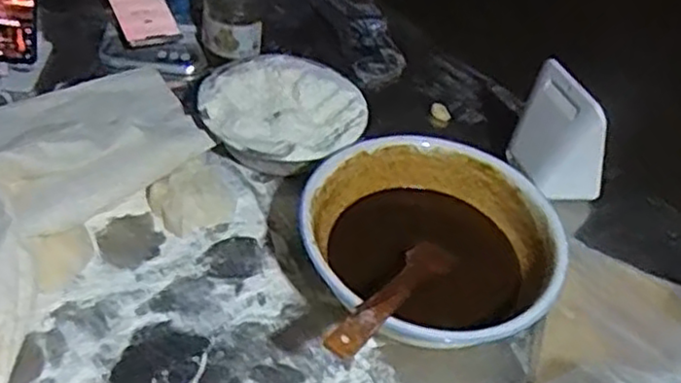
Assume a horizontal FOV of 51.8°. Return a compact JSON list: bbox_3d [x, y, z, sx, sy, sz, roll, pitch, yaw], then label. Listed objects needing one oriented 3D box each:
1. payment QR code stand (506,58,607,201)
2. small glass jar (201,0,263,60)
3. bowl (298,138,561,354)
[{"bbox_3d":[0.249,-0.059,0.793,0.118,0.132,0.048,35,50,24],"label":"payment QR code stand"},{"bbox_3d":[-0.139,-0.225,0.895,0.071,0.074,0.070,5,44,-5],"label":"small glass jar"},{"bbox_3d":[0.089,0.057,0.702,0.247,0.094,0.238,5,44,-5],"label":"bowl"}]

